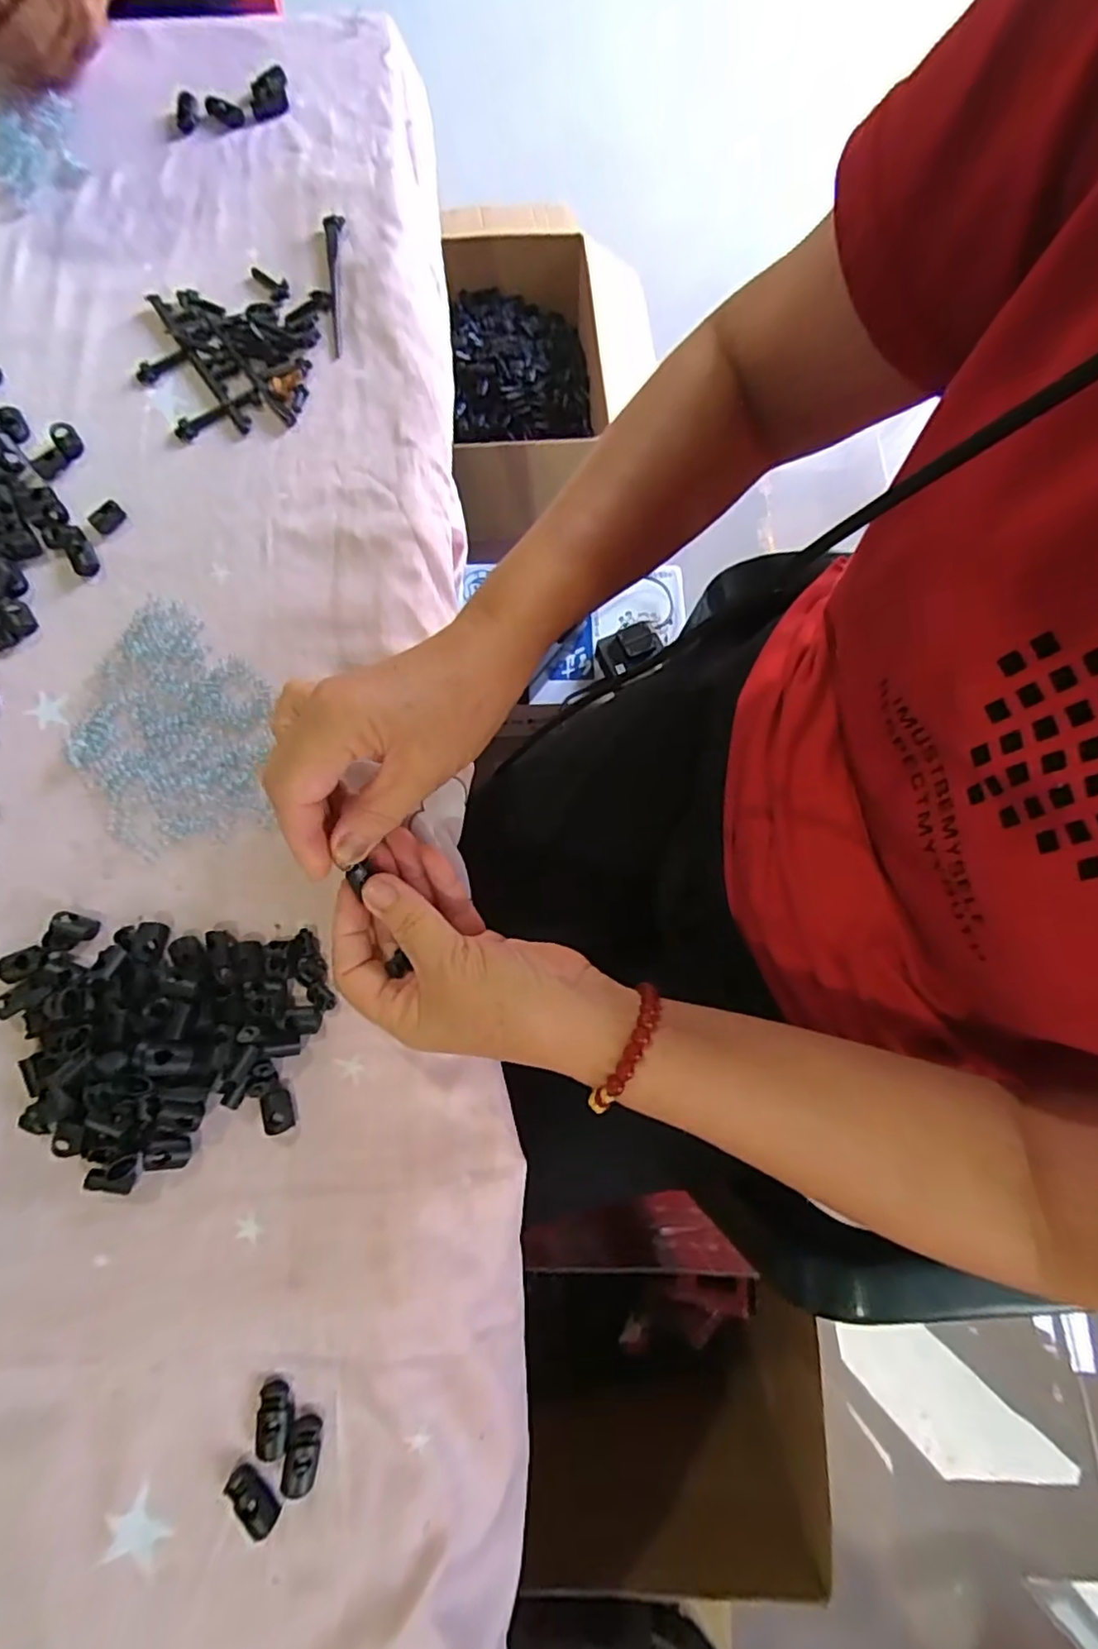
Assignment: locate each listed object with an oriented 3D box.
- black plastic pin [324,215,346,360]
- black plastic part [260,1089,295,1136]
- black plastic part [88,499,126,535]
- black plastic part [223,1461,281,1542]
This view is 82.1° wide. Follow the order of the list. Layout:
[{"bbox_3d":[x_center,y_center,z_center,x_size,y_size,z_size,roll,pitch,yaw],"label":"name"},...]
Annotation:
[{"bbox_3d":[-0.148,-0.372,0.432,0.012,0.007,0.113,-2,78,-2],"label":"black plastic pin"},{"bbox_3d":[-0.138,0.145,0.319,0.012,0.009,0.020,-16,79,-5],"label":"black plastic part"},{"bbox_3d":[-0.277,-0.193,0.394,0.021,0.004,0.016,-44,82,-9],"label":"black plastic part"},{"bbox_3d":[-0.138,0.314,0.293,0.028,0.008,0.015,39,80,6],"label":"black plastic part"}]

